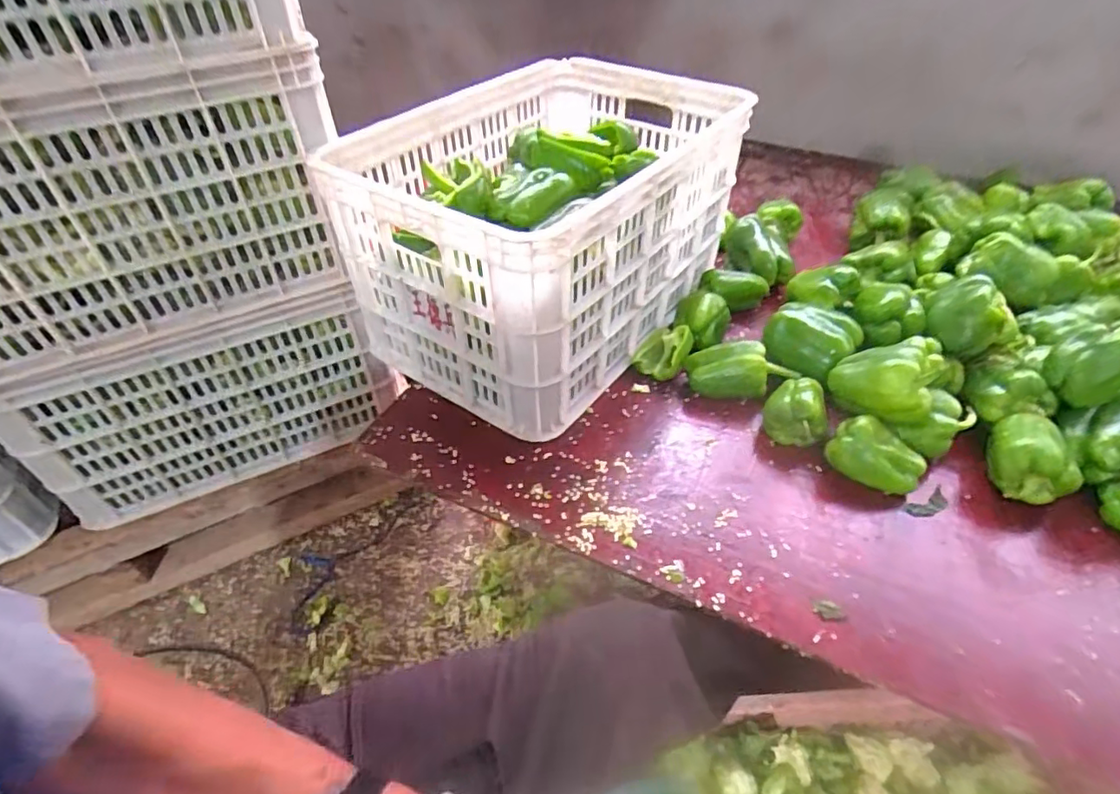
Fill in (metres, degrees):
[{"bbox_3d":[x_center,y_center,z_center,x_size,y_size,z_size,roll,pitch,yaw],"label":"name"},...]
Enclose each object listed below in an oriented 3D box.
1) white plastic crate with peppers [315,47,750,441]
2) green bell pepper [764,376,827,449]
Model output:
[{"bbox_3d":[-0.011,-0.236,0.817,0.352,0.284,0.493,31,53,28],"label":"white plastic crate with peppers"},{"bbox_3d":[0.292,0.018,0.714,0.073,0.053,0.071,-1,45,1],"label":"green bell pepper"}]

